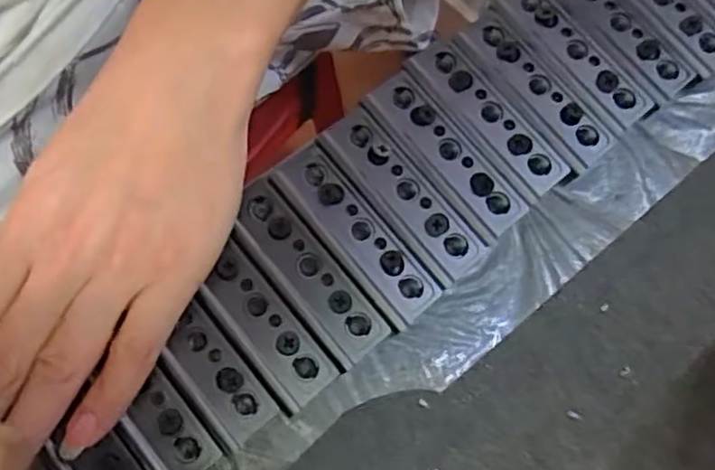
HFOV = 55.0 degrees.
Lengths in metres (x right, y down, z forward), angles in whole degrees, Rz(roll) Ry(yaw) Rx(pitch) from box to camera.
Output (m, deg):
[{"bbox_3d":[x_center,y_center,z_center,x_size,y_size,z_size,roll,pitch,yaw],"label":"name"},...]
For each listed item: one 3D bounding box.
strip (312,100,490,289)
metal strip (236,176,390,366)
[{"bbox_3d":[0.019,-0.019,0.311,0.027,0.015,0.087,-38,78,-12],"label":"strip"},{"bbox_3d":[-0.022,0.014,0.295,0.023,0.009,0.086,-37,78,-12],"label":"metal strip"}]

